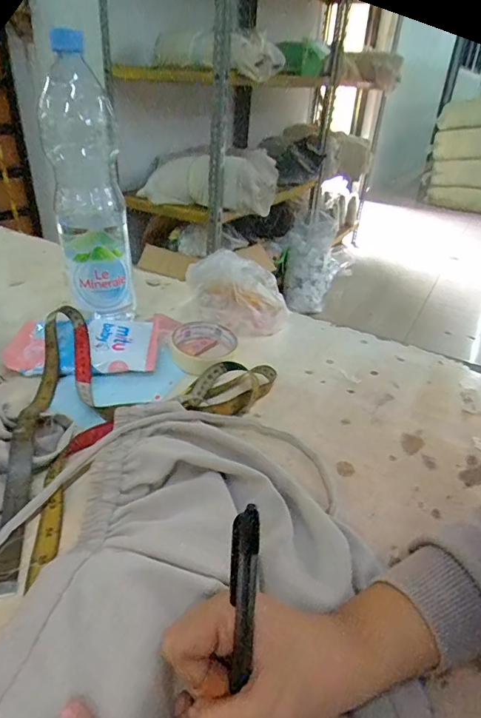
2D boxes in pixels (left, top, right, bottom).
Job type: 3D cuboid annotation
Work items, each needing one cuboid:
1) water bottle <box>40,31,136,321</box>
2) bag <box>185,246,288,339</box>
[{"bbox_3d":[-0.183,-0.189,0.546,0.086,0.315,0.070,-7,34,-18],"label":"water bottle"},{"bbox_3d":[-0.003,-0.092,0.620,0.143,0.102,0.094,3,32,-1],"label":"bag"}]

